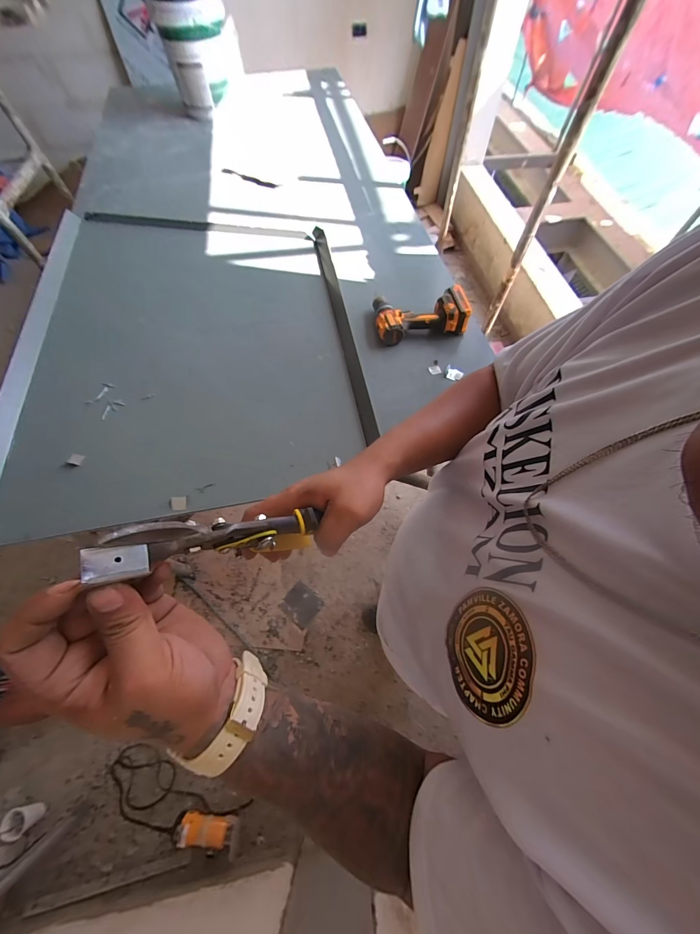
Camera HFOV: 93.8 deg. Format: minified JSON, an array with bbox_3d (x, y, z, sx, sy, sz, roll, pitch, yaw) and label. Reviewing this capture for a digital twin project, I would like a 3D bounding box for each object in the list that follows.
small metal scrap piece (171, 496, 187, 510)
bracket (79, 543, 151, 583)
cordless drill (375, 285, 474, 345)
[{"bbox_3d":[-0.357,0.076,0.682,0.028,0.011,0.027,-5,63,-2],"label":"small metal scrap piece"},{"bbox_3d":[-0.130,0.053,0.181,0.004,0.031,0.018,-21,71,40],"label":"bracket"},{"bbox_3d":[0.190,-0.411,0.884,0.245,0.074,0.122,-1,63,0],"label":"cordless drill"}]

